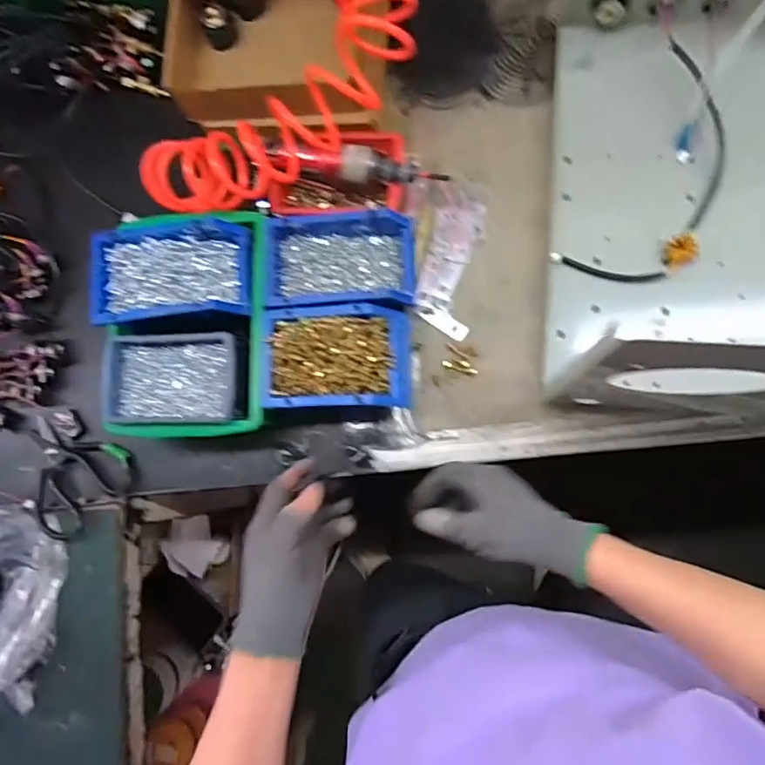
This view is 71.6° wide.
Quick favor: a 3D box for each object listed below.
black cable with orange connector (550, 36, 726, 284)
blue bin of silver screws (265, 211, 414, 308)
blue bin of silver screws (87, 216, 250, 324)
[{"bbox_3d":[0.304,-0.227,0.569,0.131,0.026,0.265,27,87,9],"label":"black cable with orange connector"},{"bbox_3d":[-0.044,-0.134,0.603,0.160,0.070,0.107,-3,81,8],"label":"blue bin of silver screws"},{"bbox_3d":[-0.226,-0.115,0.567,0.163,0.051,0.106,-8,81,7],"label":"blue bin of silver screws"}]

